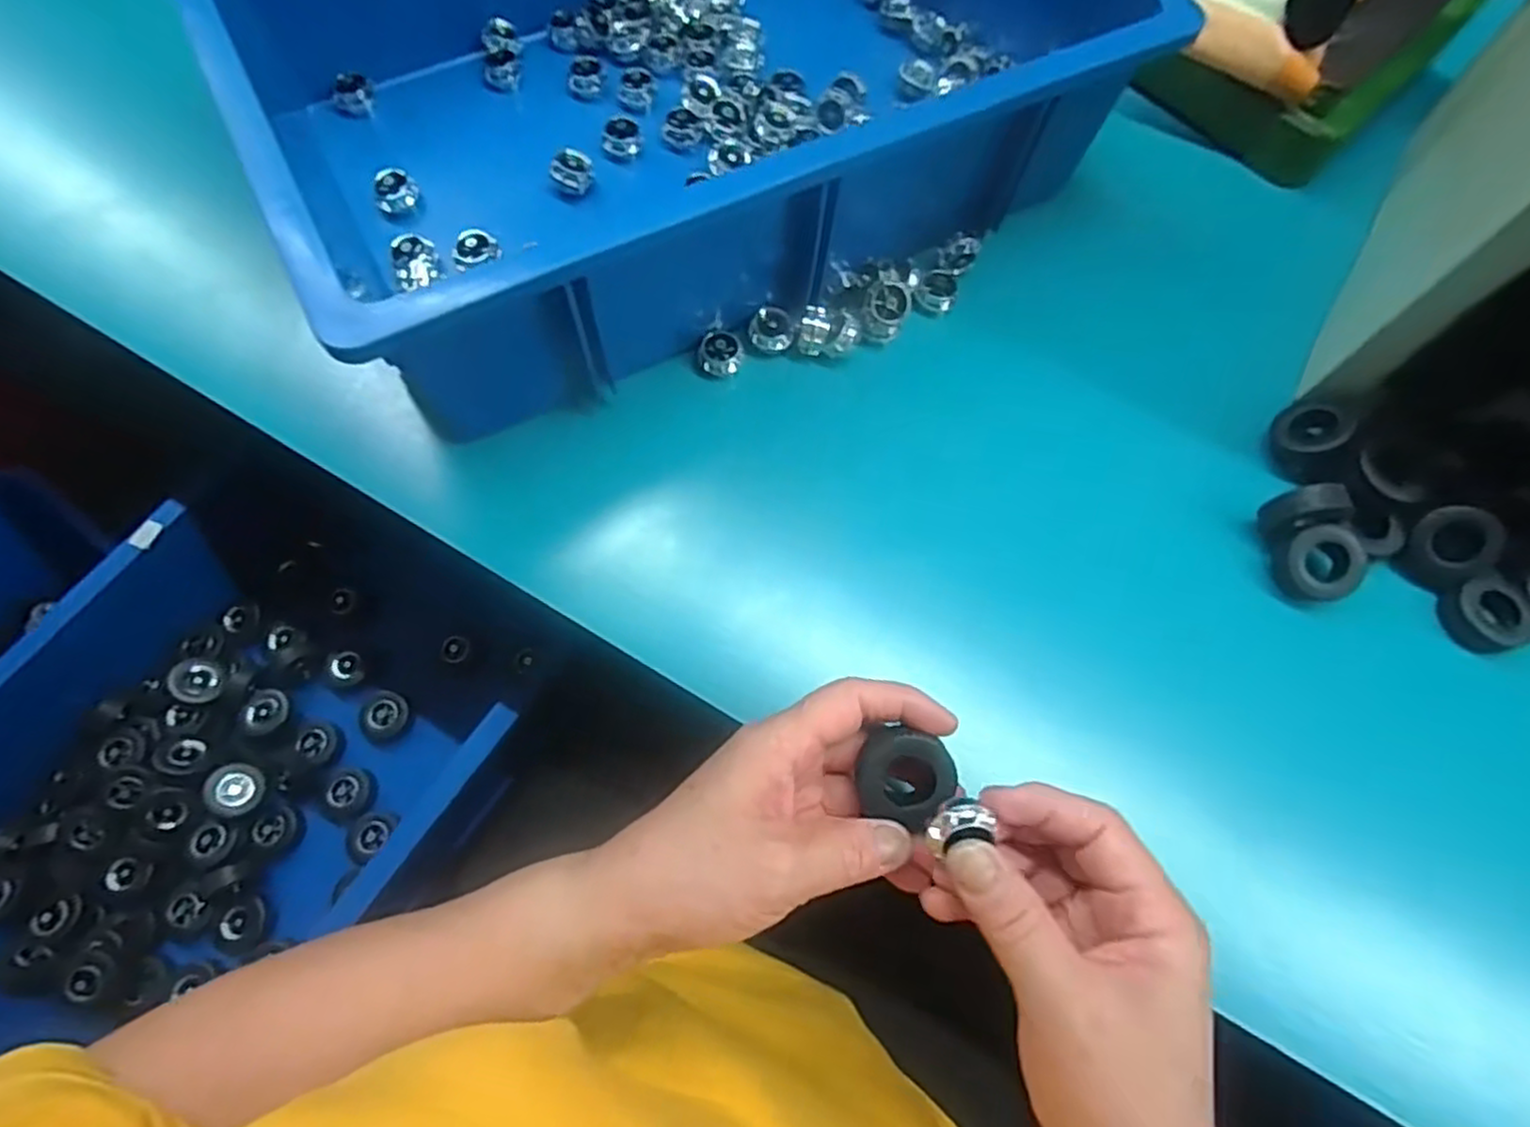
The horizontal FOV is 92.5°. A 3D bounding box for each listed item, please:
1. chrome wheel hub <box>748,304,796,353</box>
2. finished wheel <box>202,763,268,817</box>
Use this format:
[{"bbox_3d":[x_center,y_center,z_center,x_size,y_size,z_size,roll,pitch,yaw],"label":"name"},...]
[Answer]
[{"bbox_3d":[0.004,-0.130,0.407,0.025,0.013,0.022,7,71,2],"label":"chrome wheel hub"},{"bbox_3d":[-0.381,0.162,0.525,0.014,0.035,0.035,-25,57,38],"label":"finished wheel"}]

